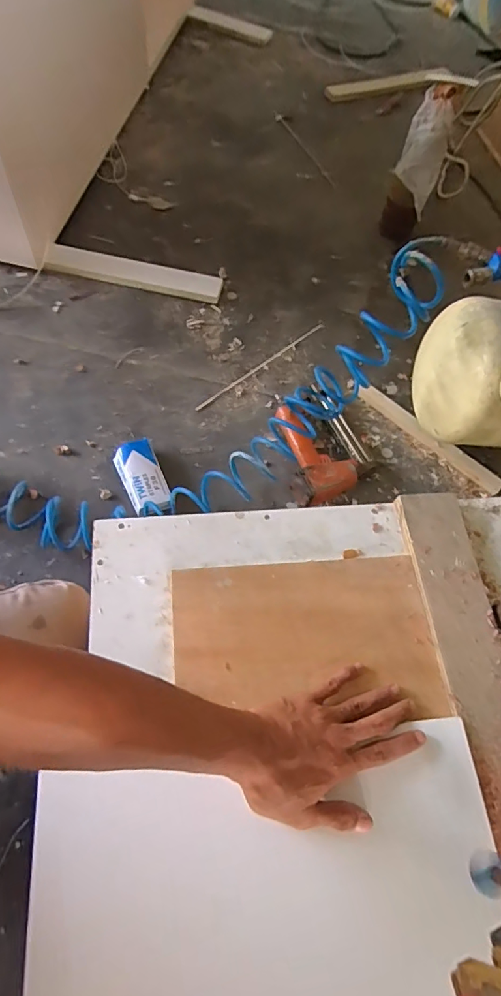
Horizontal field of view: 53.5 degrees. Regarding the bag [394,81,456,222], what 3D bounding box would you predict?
[{"bbox_3d":[0.351,-0.702,1.008,0.085,0.219,0.036,27,64,7],"label":"bag"}]

